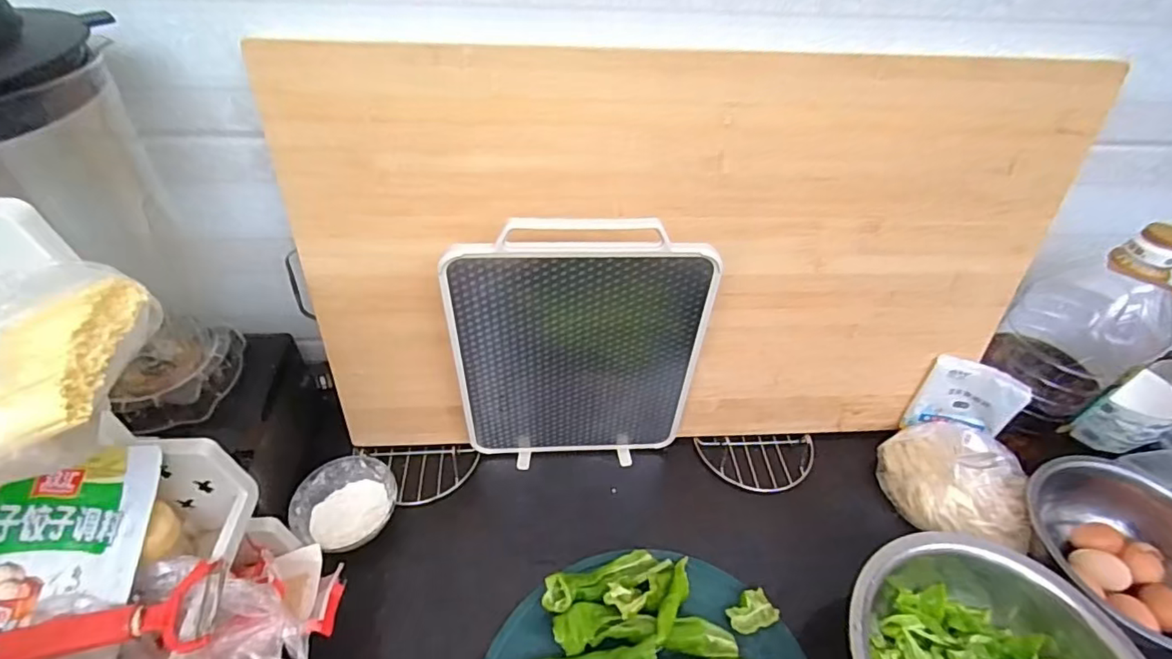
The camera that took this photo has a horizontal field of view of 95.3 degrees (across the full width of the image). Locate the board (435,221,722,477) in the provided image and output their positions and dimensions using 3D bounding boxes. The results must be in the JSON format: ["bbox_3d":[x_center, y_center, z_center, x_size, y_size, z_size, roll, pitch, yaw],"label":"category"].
[{"bbox_3d":[-0.008,0.039,0.645,0.285,0.387,0.022,-2,45,-6],"label":"board"}]

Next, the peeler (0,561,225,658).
[{"bbox_3d":[-0.362,0.222,0.405,0.162,0.029,0.056,-5,45,-8],"label":"peeler"}]

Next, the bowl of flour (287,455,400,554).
[{"bbox_3d":[-0.298,0.225,0.672,0.118,0.054,0.118,2,44,-2],"label":"bowl of flour"}]

